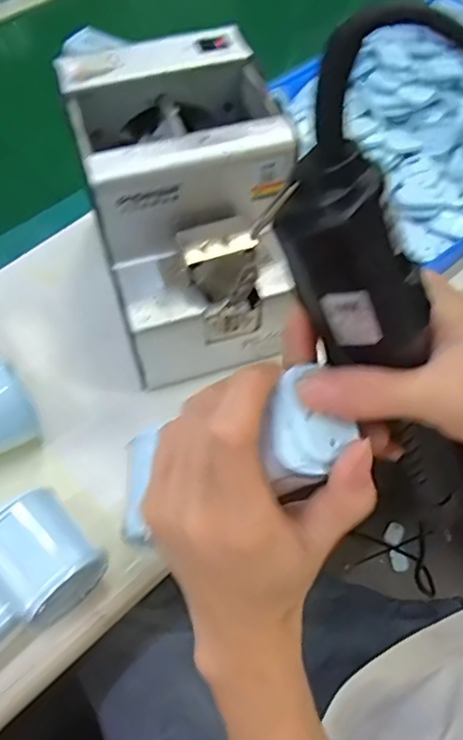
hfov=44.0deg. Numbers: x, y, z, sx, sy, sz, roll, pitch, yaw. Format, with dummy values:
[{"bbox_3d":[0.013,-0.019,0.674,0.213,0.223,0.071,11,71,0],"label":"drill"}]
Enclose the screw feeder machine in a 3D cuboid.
[{"bbox_3d":[-0.025,-0.108,0.393,0.127,0.141,0.171,-16,61,-8],"label":"screw feeder machine"}]

